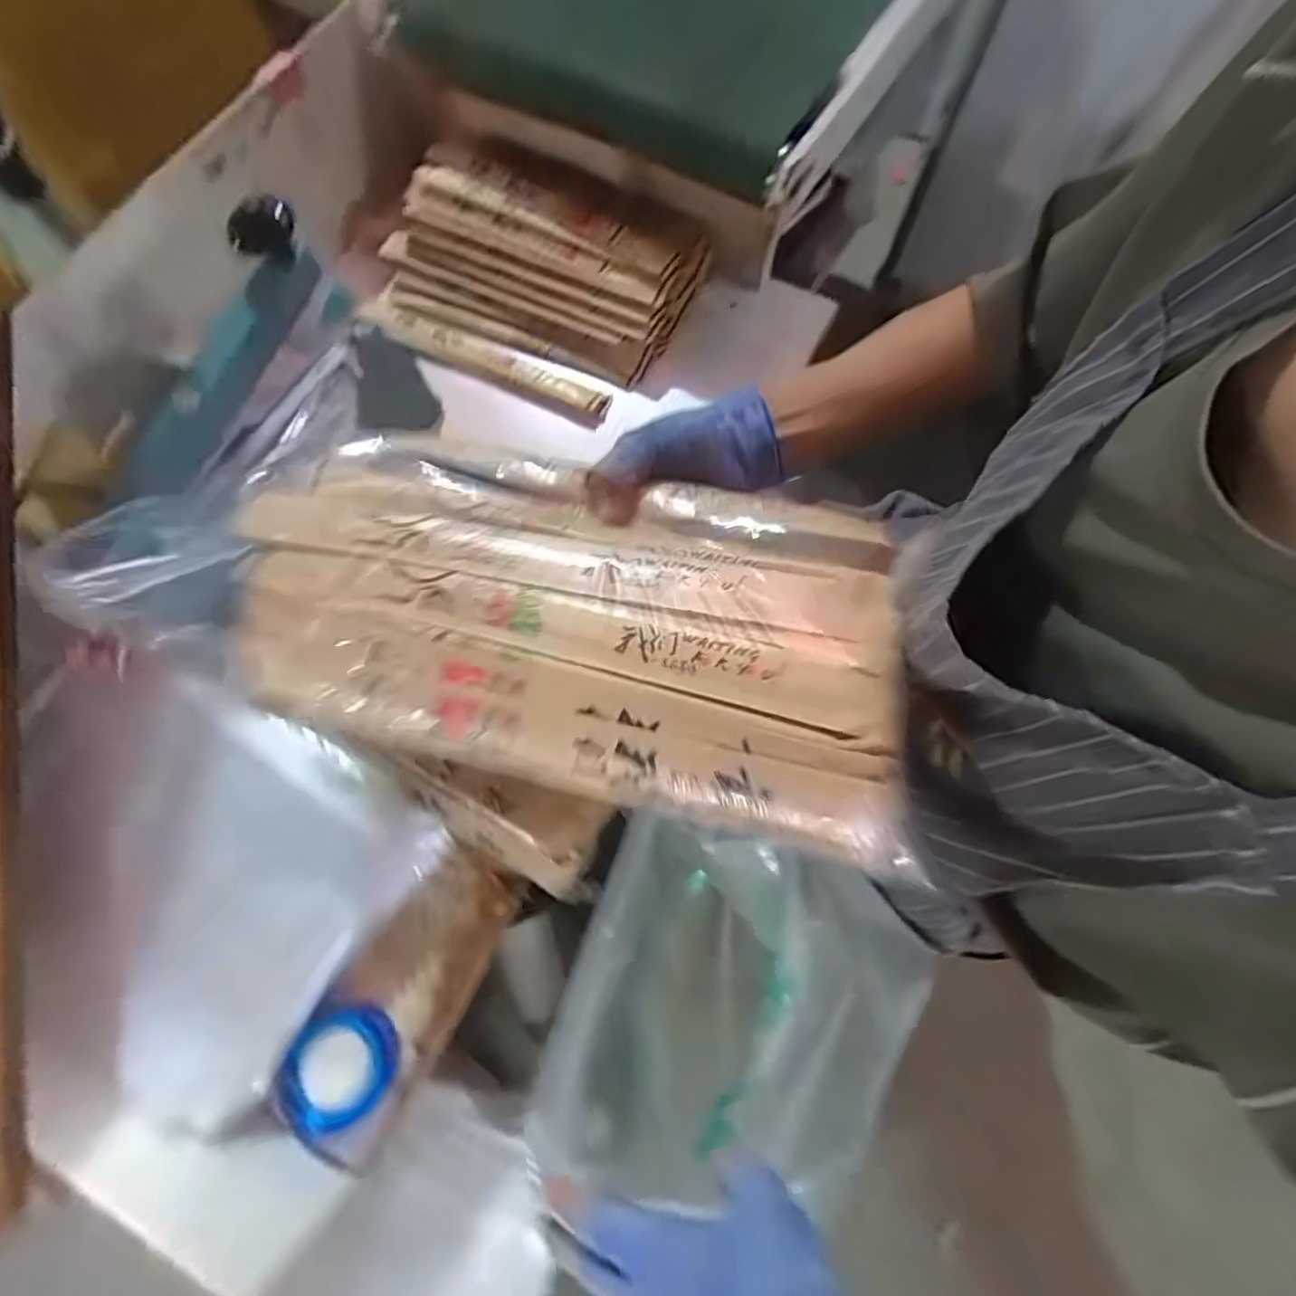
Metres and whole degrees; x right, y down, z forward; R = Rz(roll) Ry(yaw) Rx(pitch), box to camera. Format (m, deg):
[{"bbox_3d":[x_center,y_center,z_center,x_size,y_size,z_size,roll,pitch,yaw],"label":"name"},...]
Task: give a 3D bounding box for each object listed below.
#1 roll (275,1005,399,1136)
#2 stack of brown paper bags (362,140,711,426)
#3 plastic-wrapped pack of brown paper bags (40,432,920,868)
[{"bbox_3d":[-0.202,0.274,0.385,0.069,0.015,0.065,1,64,-29],"label":"roll"},{"bbox_3d":[-0.122,-0.356,0.559,0.293,0.079,0.180,33,75,10],"label":"stack of brown paper bags"},{"bbox_3d":[-0.054,-0.028,0.264,0.324,0.057,0.165,14,73,7],"label":"plastic-wrapped pack of brown paper bags"}]

